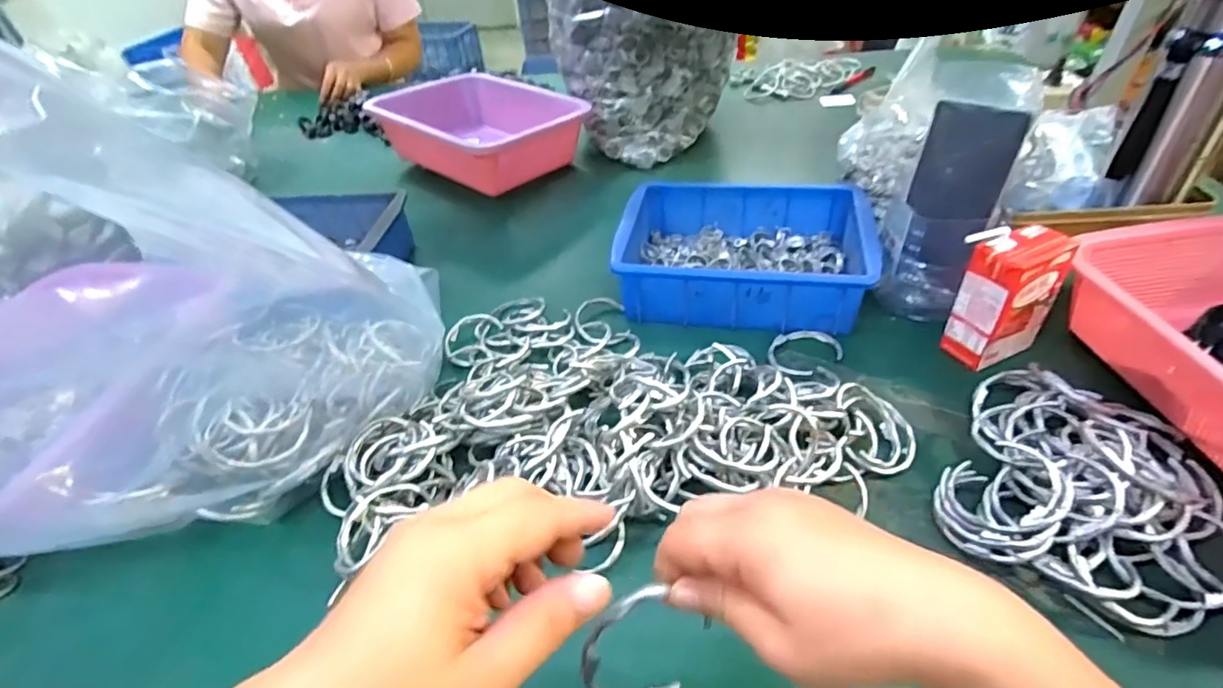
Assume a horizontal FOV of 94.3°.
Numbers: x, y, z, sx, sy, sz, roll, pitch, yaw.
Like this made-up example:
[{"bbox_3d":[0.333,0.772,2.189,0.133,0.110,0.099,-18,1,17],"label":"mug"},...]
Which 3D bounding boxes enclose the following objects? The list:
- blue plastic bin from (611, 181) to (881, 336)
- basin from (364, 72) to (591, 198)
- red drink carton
[{"bbox_3d":[0.134,-0.096,0.587,0.233,0.069,0.163,7,44,13],"label":"blue plastic bin"},{"bbox_3d":[-0.196,-0.322,0.879,0.275,0.096,0.229,30,53,33],"label":"basin"},{"bbox_3d":[0.327,-0.038,0.475,0.075,0.112,0.043,-17,43,-12],"label":"red drink carton"}]

